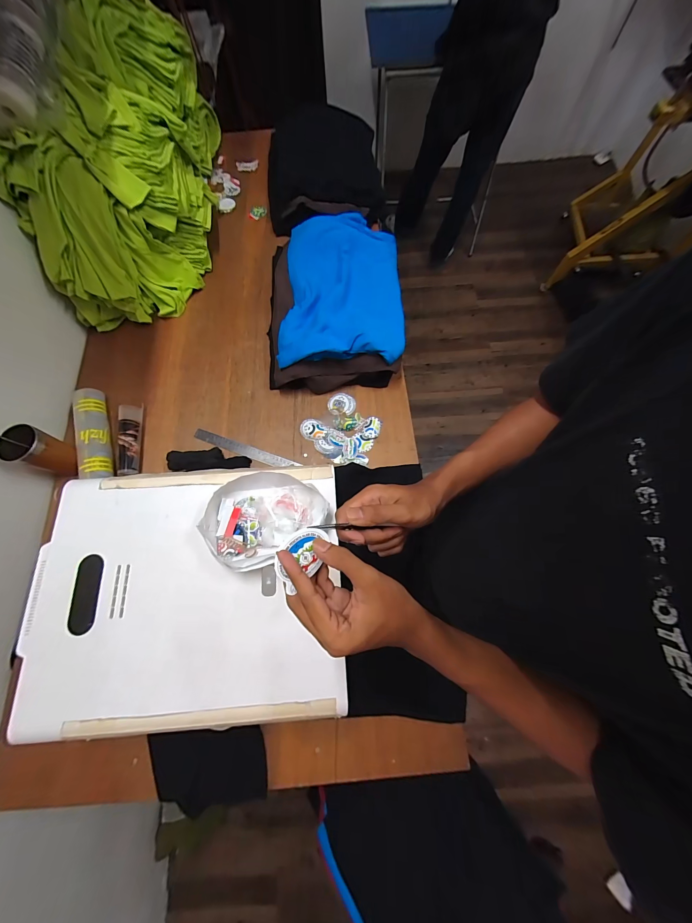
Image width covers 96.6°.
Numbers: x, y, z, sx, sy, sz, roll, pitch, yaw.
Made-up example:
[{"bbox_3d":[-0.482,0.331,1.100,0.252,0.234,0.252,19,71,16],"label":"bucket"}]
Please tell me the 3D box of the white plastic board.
[{"bbox_3d":[-0.262,0.204,0.514,0.494,0.018,0.397,-4,71,-1],"label":"white plastic board"}]

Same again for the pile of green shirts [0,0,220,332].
[{"bbox_3d":[-0.589,-0.774,0.830,0.341,0.377,0.708,-1,71,0],"label":"pile of green shirts"}]

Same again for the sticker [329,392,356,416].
[{"bbox_3d":[-0.012,-0.151,0.808,0.071,0.008,0.066,0,71,0],"label":"sticker"}]

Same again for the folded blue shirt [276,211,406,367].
[{"bbox_3d":[-0.004,-0.479,0.854,0.322,0.091,0.535,2,71,1],"label":"folded blue shirt"}]

